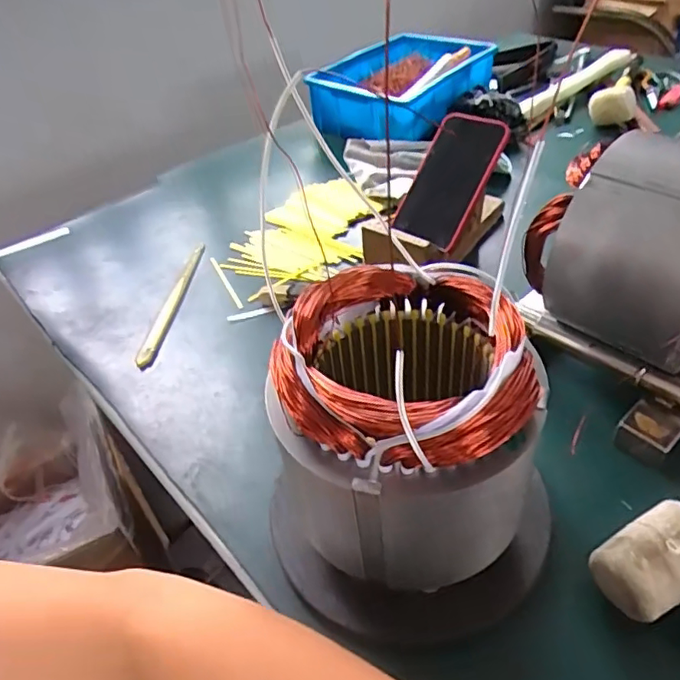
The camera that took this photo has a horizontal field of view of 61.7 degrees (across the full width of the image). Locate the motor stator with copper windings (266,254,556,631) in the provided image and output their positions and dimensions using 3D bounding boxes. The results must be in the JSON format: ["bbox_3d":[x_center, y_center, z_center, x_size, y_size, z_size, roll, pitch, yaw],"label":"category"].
[{"bbox_3d":[0.038,0.072,0.344,0.149,0.170,0.149,-4,42,3],"label":"motor stator with copper windings"}]

